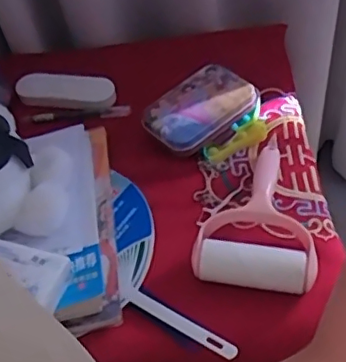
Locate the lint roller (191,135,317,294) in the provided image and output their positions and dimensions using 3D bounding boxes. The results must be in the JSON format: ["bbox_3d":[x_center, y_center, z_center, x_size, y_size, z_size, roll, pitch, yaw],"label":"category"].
[{"bbox_3d":[0.094,0.023,0.617,0.115,0.046,0.185,7,53,12],"label":"lint roller"}]

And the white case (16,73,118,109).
[{"bbox_3d":[-0.139,-0.117,0.760,0.130,0.017,0.049,8,53,13],"label":"white case"}]

